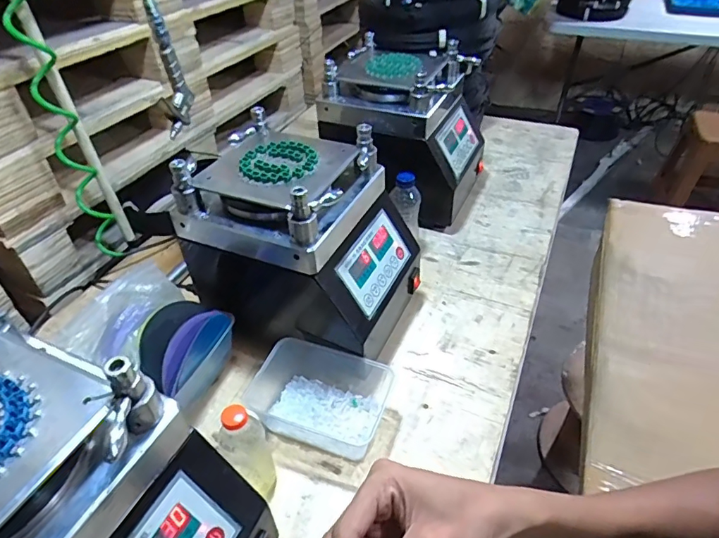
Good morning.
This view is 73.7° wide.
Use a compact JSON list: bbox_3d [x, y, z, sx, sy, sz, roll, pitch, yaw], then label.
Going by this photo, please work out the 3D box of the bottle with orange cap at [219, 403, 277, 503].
[{"bbox_3d":[-0.126,0.203,0.553,0.056,0.139,0.066,-30,49,-28],"label":"bottle with orange cap"}]

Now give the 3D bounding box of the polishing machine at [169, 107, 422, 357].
[{"bbox_3d":[-0.073,-0.030,0.709,0.278,0.280,0.216,14,44,18],"label":"polishing machine"}]

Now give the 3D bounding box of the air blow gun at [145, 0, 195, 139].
[{"bbox_3d":[-0.274,-0.285,0.685,0.027,0.170,0.063,-1,41,2],"label":"air blow gun"}]

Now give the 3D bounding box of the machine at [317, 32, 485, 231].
[{"bbox_3d":[0.088,-0.268,0.963,0.272,0.299,0.220,17,45,20],"label":"machine"}]

